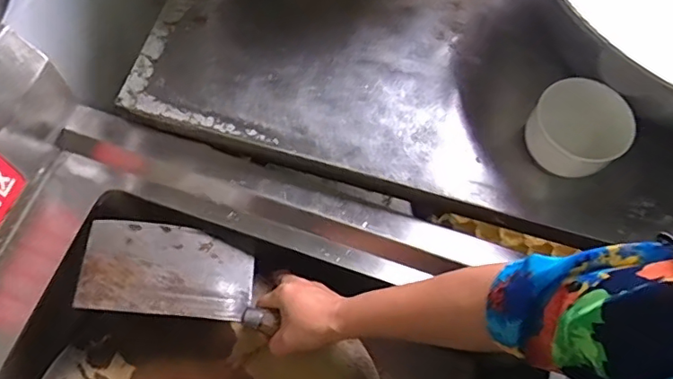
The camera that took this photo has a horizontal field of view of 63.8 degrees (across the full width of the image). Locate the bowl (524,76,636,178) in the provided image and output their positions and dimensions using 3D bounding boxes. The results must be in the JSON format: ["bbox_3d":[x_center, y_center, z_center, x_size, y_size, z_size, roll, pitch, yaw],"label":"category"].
[{"bbox_3d":[0.247,-0.060,0.570,0.090,0.077,0.084,1,68,-3],"label":"bowl"}]

